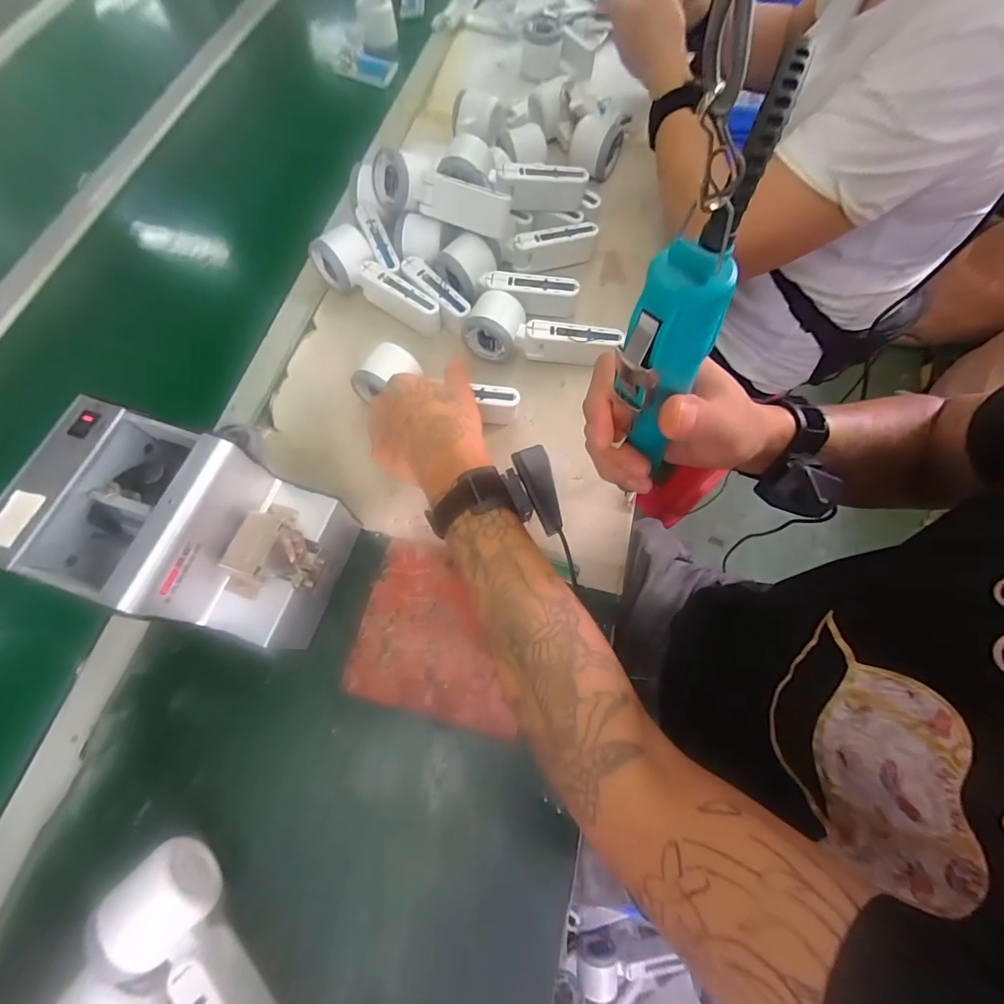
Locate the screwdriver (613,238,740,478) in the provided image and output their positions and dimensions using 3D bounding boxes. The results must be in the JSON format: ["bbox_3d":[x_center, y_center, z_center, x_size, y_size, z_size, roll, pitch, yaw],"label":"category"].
[{"bbox_3d":[0.076,-0.057,0.213,0.030,0.121,0.033,38,71,25],"label":"screwdriver"}]

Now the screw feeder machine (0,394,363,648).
[{"bbox_3d":[-0.229,0.029,0.347,0.178,0.145,0.126,14,71,6],"label":"screw feeder machine"}]

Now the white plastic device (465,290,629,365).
[{"bbox_3d":[0.043,-0.180,0.479,0.164,0.048,0.054,16,73,5],"label":"white plastic device"}]

